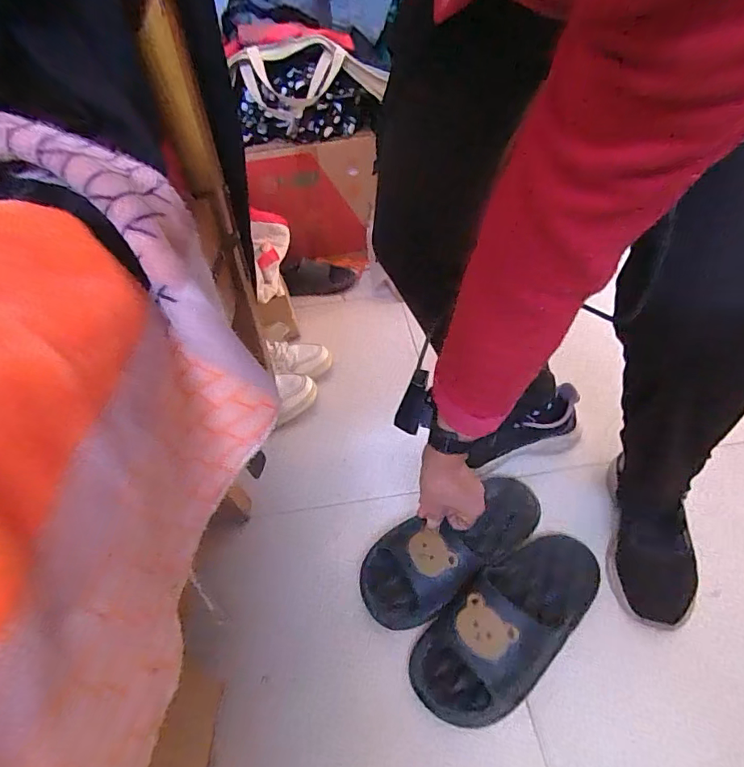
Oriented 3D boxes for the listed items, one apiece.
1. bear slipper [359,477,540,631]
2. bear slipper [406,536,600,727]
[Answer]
[{"bbox_3d":[0.116,0.209,0.651,0.283,0.077,0.117,-21,44,-26],"label":"bear slipper"},{"bbox_3d":[0.177,0.277,0.585,0.286,0.066,0.119,-33,48,-27],"label":"bear slipper"}]

